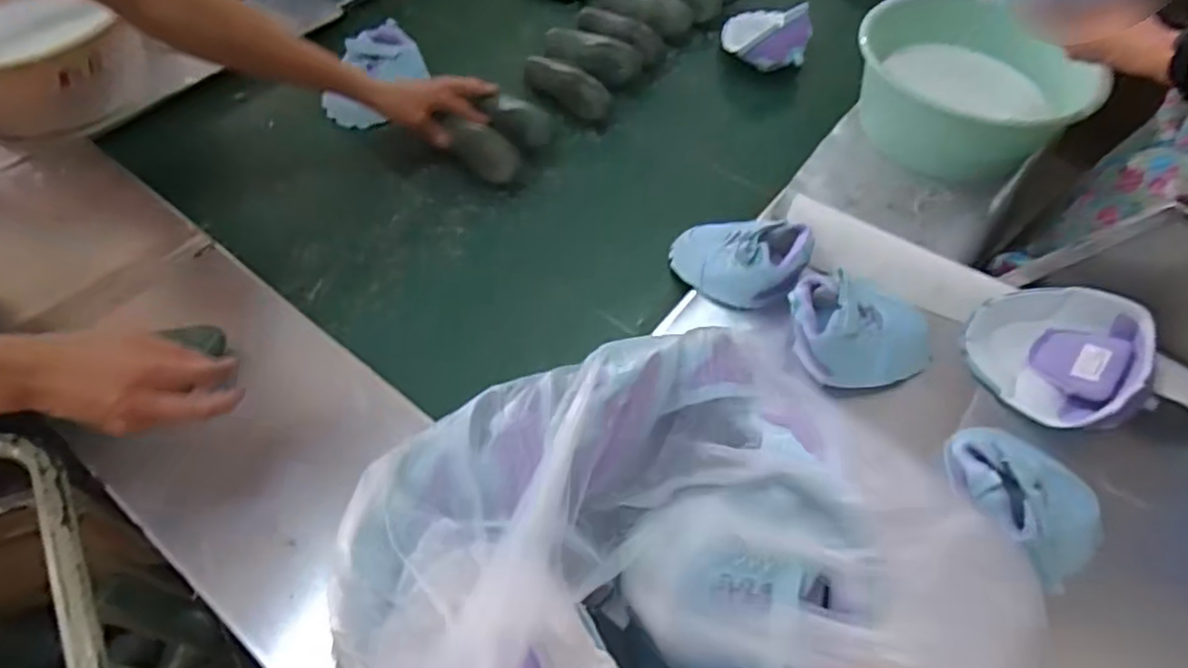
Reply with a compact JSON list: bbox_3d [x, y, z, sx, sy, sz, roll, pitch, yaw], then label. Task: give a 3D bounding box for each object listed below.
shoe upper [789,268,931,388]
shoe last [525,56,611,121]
[{"bbox_3d":[0.284,-0.004,0.712,0.158,0.064,0.124,6,57,2],"label":"shoe upper"},{"bbox_3d":[-0.043,-0.364,0.987,0.149,0.066,0.037,30,61,16],"label":"shoe last"}]

